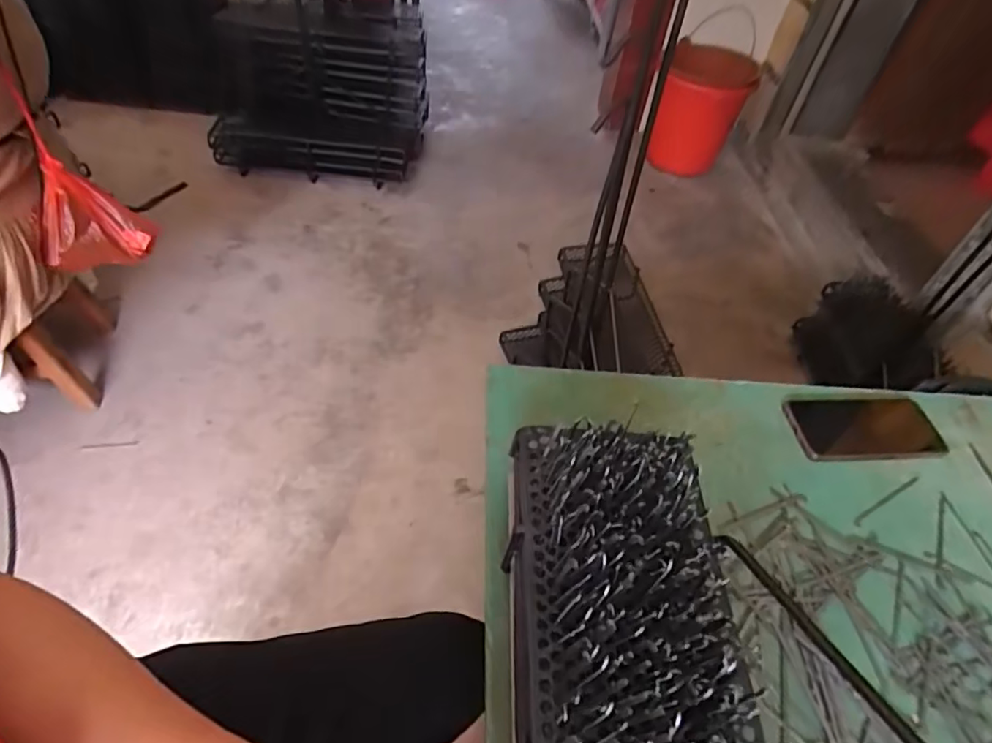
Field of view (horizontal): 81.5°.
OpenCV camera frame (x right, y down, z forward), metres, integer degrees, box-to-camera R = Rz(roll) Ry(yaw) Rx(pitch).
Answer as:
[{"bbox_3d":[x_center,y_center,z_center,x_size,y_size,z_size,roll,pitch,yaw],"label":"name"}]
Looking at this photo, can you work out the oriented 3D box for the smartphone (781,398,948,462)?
[{"bbox_3d":[0.401,0.062,0.626,0.162,0.013,0.075,-1,48,-8],"label":"smartphone"}]

